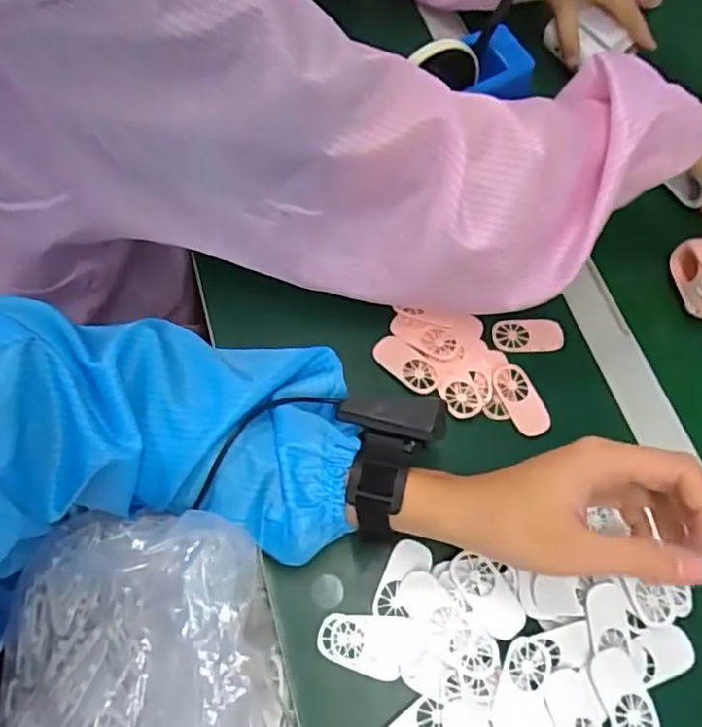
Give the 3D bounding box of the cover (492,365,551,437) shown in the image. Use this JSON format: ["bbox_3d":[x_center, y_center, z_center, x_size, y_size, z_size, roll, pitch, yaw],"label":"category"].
[{"bbox_3d":[0.134,0.028,0.461,0.028,0.004,0.059,-24,68,-13],"label":"cover"}]

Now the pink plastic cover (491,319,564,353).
[{"bbox_3d":[0.145,-0.024,0.488,0.059,0.013,0.027,2,65,-2],"label":"pink plastic cover"}]

